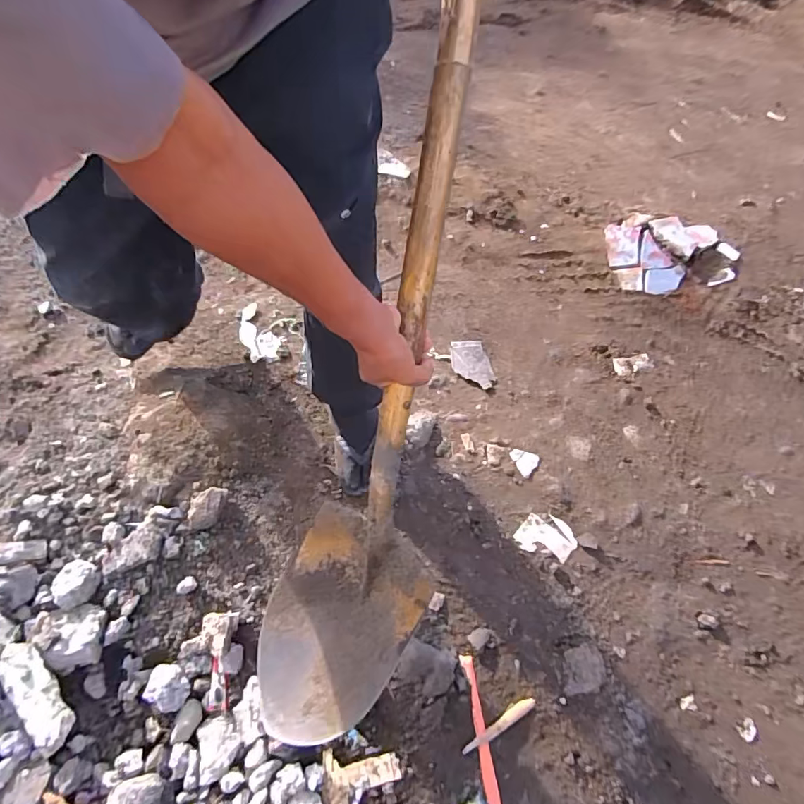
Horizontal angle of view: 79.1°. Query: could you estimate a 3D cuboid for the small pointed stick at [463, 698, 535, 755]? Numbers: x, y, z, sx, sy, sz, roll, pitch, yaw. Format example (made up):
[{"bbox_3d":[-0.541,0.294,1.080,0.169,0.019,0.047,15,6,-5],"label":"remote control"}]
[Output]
[{"bbox_3d":[0.149,0.494,0.744,0.129,0.008,0.022,-29,68,-14],"label":"small pointed stick"}]

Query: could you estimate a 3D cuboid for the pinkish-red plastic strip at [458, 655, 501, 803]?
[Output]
[{"bbox_3d":[0.123,0.527,0.724,0.021,0.009,0.267,-8,64,-5],"label":"pinkish-red plastic strip"}]

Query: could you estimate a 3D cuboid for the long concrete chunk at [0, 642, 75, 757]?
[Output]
[{"bbox_3d":[-0.502,0.399,0.666,0.048,0.034,0.151,-34,66,-17],"label":"long concrete chunk"}]

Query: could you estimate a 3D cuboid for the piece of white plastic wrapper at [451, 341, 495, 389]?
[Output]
[{"bbox_3d":[0.150,-0.083,1.064,0.082,0.010,0.125,-12,62,-6],"label":"piece of white plastic wrapper"}]

